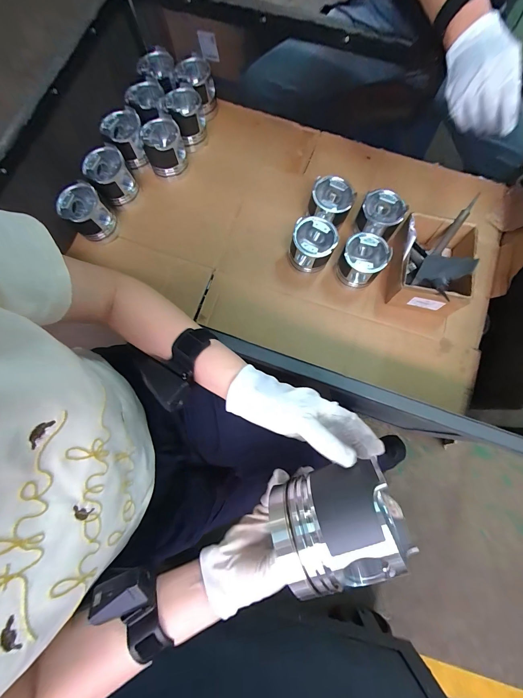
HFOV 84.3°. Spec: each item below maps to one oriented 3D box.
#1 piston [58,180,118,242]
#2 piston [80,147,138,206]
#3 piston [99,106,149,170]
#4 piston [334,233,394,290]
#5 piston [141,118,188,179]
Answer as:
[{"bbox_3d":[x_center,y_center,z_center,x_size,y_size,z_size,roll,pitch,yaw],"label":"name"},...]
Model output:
[{"bbox_3d":[-0.414,-0.322,0.695,0.097,0.100,0.085,-39,79,-8],"label":"piston"},{"bbox_3d":[-0.367,-0.416,0.715,0.095,0.100,0.087,-26,78,-5],"label":"piston"},{"bbox_3d":[-0.337,-0.522,0.728,0.094,0.079,0.105,-19,77,-4],"label":"piston"},{"bbox_3d":[0.234,-0.202,0.677,0.093,0.111,0.100,0,77,1],"label":"piston"},{"bbox_3d":[-0.241,-0.501,0.727,0.092,0.093,0.082,-16,77,-3],"label":"piston"}]

